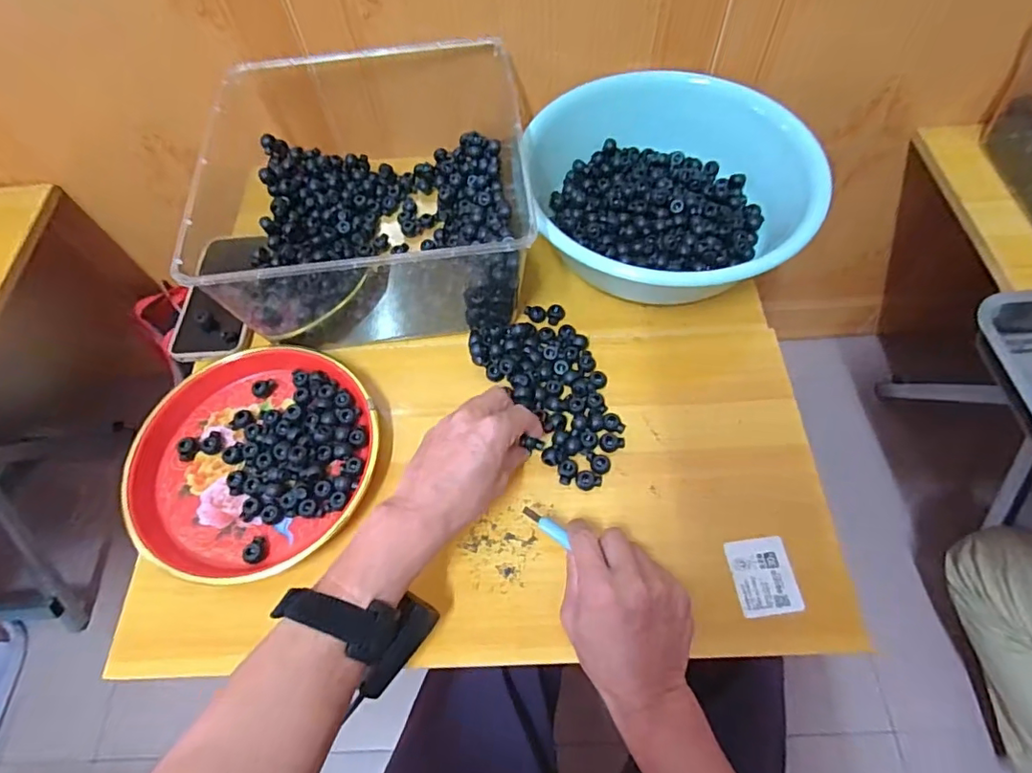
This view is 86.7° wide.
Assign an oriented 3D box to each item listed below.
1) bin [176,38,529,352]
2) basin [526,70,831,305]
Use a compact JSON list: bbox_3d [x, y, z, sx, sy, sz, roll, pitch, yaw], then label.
[{"bbox_3d":[-0.147,-0.203,0.584,0.297,0.143,0.309,-7,61,-1],"label":"bin"},{"bbox_3d":[0.155,-0.203,0.590,0.265,0.122,0.247,-1,62,2],"label":"basin"}]

